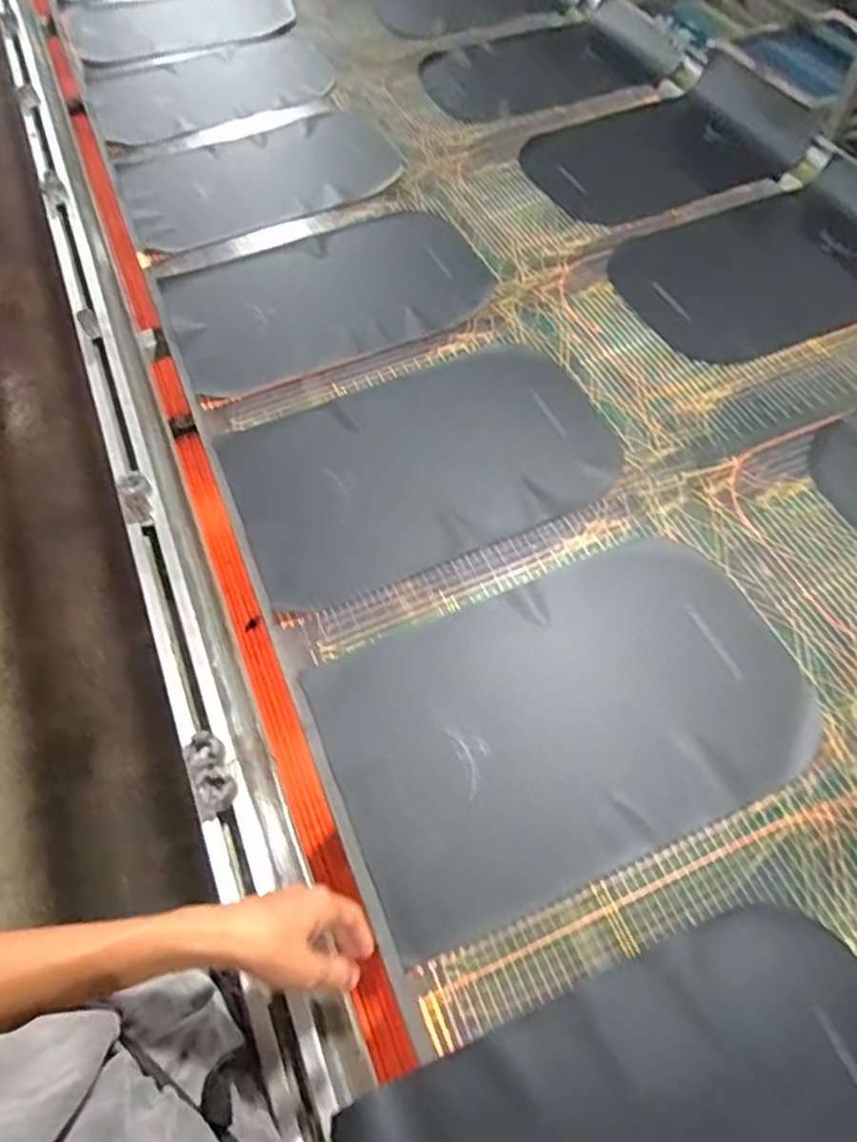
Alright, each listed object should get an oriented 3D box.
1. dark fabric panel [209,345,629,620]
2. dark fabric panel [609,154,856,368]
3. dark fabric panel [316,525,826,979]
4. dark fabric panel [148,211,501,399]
[{"bbox_3d":[-0.010,-0.167,0.944,0.497,0.049,0.336,-24,60,-12],"label":"dark fabric panel"},{"bbox_3d":[0.578,-0.502,1.147,0.539,0.058,0.317,-22,60,-10],"label":"dark fabric panel"},{"bbox_3d":[0.148,0.146,0.756,0.493,0.029,0.321,-22,60,-10],"label":"dark fabric panel"},{"bbox_3d":[-0.168,-0.454,1.148,0.505,0.040,0.337,-27,61,-13],"label":"dark fabric panel"}]

